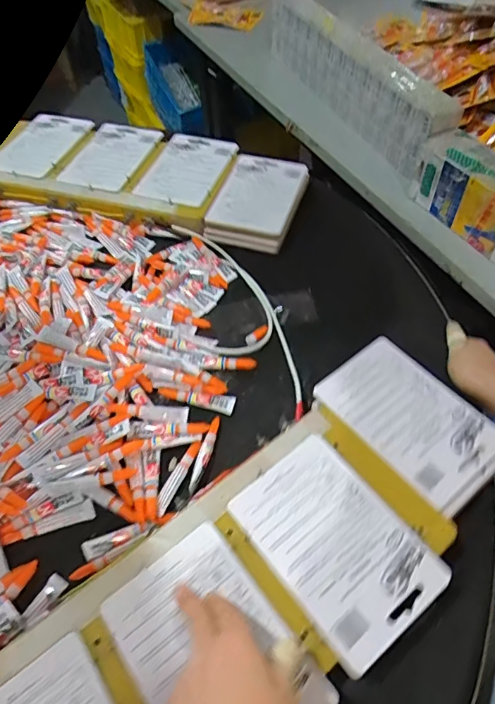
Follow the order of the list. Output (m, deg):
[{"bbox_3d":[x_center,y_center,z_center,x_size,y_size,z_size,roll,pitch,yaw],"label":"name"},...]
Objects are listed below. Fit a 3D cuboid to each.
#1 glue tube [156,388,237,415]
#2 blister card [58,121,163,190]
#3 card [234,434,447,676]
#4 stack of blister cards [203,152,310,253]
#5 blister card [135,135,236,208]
[{"bbox_3d":[-0.057,0.050,0.530,0.087,0.008,0.022,11,57,11],"label":"glue tube"},{"bbox_3d":[-0.222,-0.322,0.760,0.126,0.009,0.171,15,58,11],"label":"blister card"},{"bbox_3d":[0.075,0.160,0.404,0.113,0.005,0.162,-34,61,-18],"label":"card"},{"bbox_3d":[0.016,-0.230,0.706,0.118,0.028,0.176,14,57,12],"label":"stack of blister cards"},{"bbox_3d":[-0.095,-0.288,0.732,0.122,0.013,0.169,14,58,11],"label":"blister card"}]

